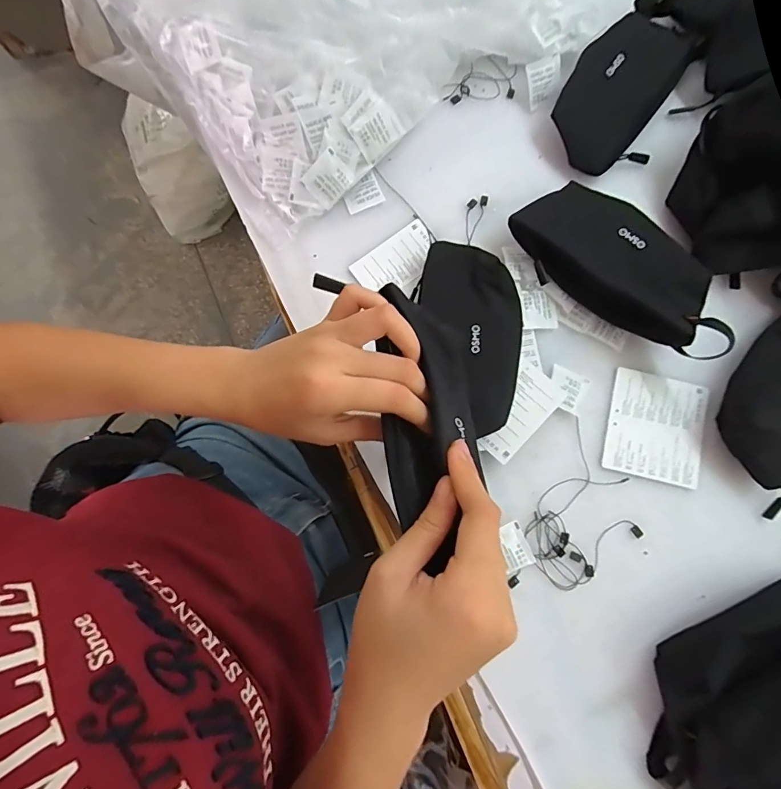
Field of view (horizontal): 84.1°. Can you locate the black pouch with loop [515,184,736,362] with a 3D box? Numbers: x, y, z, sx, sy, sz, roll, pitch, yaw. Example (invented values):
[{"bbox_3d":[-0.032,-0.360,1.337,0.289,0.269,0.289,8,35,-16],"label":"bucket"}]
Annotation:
[{"bbox_3d":[0.217,-0.121,0.414,0.212,0.047,0.098,36,82,6],"label":"black pouch with loop"}]

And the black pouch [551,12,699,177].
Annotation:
[{"bbox_3d":[0.241,-0.315,0.456,0.104,0.032,0.177,27,81,5],"label":"black pouch"}]

